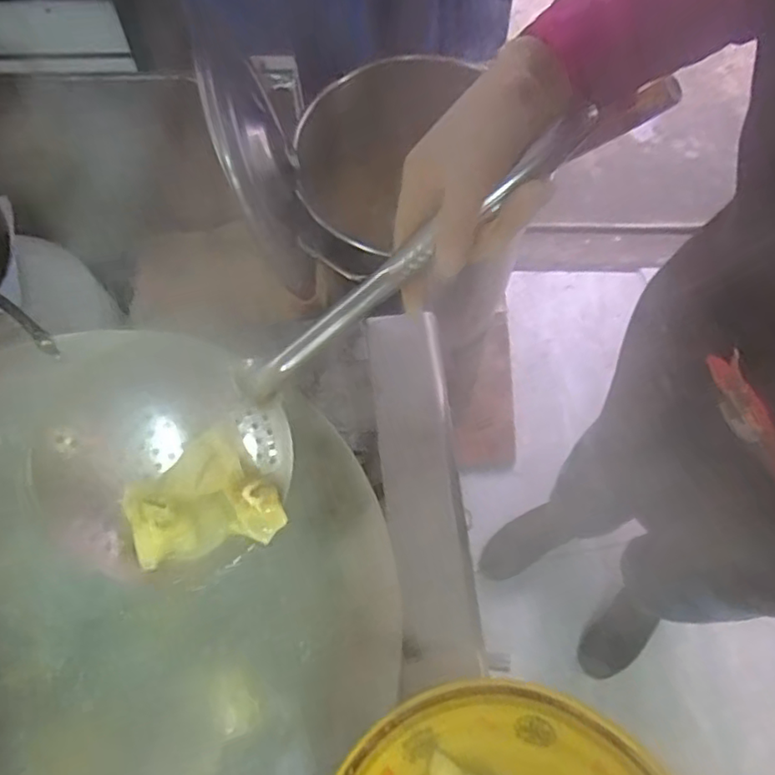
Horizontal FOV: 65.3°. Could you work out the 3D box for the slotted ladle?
[{"bbox_3d":[-0.059,-0.008,0.435,0.449,0.076,0.150,-33,69,13],"label":"slotted ladle"}]

